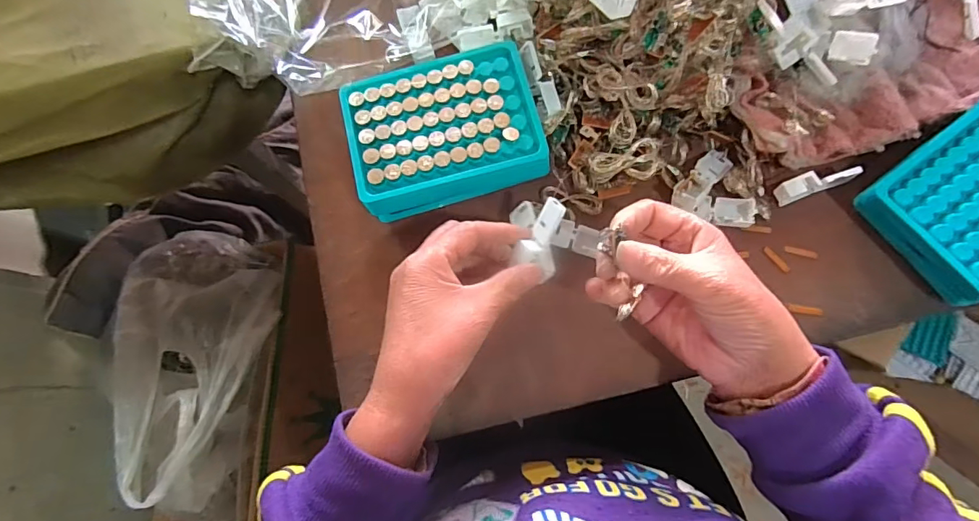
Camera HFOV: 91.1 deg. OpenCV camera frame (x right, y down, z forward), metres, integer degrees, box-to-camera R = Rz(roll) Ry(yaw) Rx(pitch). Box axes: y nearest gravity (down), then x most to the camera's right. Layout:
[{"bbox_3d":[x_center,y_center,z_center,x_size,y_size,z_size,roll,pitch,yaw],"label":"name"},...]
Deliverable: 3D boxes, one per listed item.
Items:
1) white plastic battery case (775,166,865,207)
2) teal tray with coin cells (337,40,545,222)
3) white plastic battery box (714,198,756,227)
[{"bbox_3d":[0.233,-0.056,0.341,0.053,0.014,0.015,-20,78,-1],"label":"white plastic battery case"},{"bbox_3d":[-0.032,-0.094,0.344,0.130,0.035,0.098,-16,78,-1],"label":"teal tray with coin cells"},{"bbox_3d":[0.175,-0.034,0.342,0.028,0.010,0.020,7,79,4],"label":"white plastic battery box"}]

